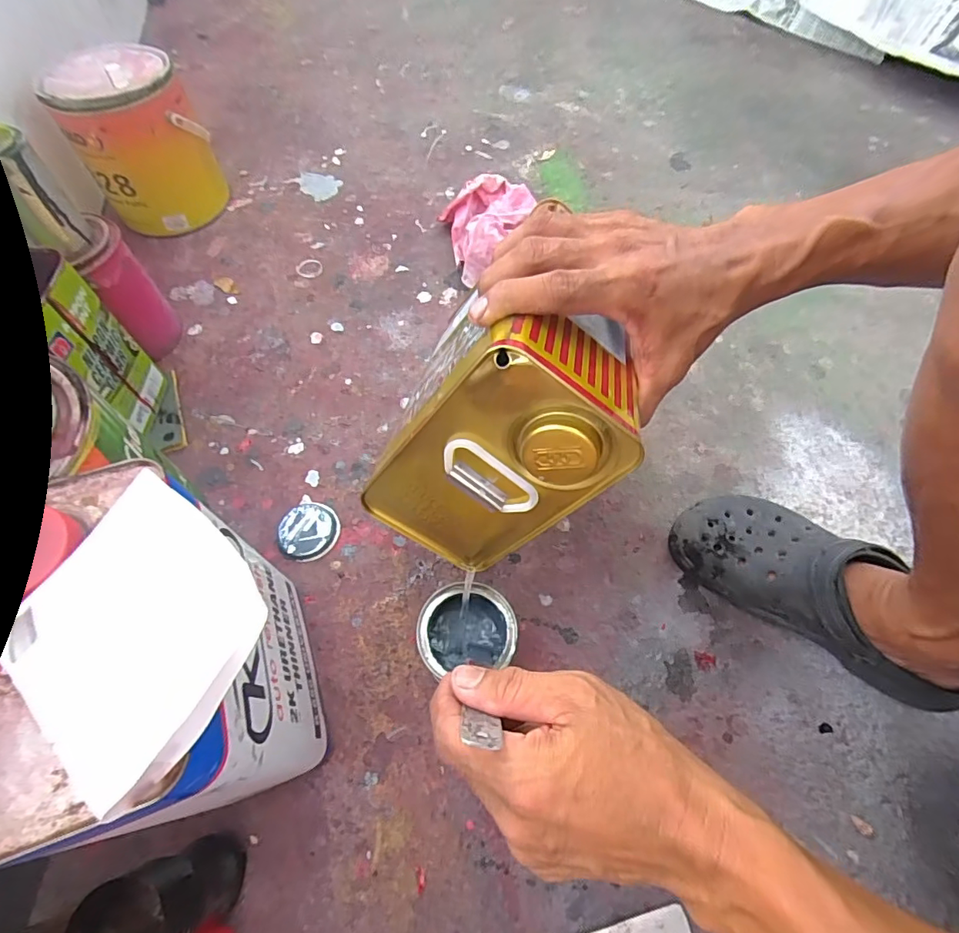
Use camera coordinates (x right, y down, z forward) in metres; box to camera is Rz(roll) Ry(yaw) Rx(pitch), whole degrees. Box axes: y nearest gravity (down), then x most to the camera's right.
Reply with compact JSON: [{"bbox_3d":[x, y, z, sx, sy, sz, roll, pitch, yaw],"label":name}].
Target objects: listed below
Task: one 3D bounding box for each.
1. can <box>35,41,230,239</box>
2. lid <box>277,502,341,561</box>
[{"bbox_3d":[-0.466,-0.444,0.698,0.151,0.173,0.148,0,62,1],"label":"can"},{"bbox_3d":[-0.174,0.065,0.511,0.058,0.014,0.059,0,62,1],"label":"lid"}]

